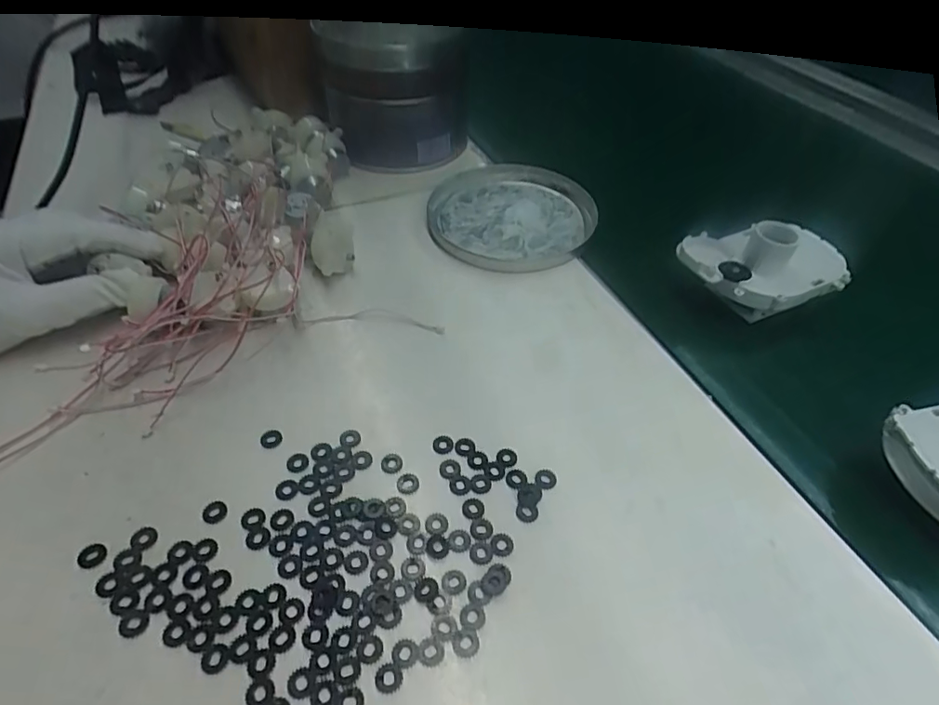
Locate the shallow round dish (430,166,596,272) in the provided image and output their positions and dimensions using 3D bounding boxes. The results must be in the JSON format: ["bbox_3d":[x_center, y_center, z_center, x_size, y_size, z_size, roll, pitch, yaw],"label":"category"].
[{"bbox_3d":[0.034,-0.110,0.420,0.127,0.017,0.130,12,47,8],"label":"shallow round dish"}]

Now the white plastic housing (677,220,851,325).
[{"bbox_3d":[0.190,-0.051,0.341,0.103,0.055,0.044,13,48,9],"label":"white plastic housing"}]

